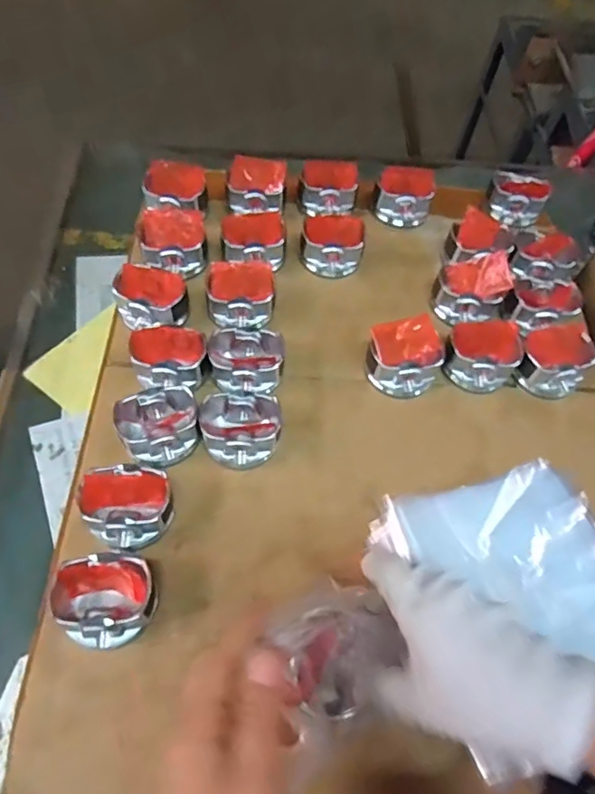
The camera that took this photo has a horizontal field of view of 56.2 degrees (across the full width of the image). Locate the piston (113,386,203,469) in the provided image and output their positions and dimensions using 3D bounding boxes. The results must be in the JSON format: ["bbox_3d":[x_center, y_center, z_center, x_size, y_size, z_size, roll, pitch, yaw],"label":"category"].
[{"bbox_3d":[-0.122,0.025,0.495,0.072,0.036,0.060,-25,66,-17],"label":"piston"}]

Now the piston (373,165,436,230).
[{"bbox_3d":[0.129,-0.242,0.678,0.066,0.043,0.066,14,61,4],"label":"piston"}]

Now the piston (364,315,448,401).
[{"bbox_3d":[0.104,-0.038,0.548,0.067,0.055,0.063,2,61,-3],"label":"piston"}]

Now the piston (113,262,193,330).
[{"bbox_3d":[-0.147,-0.101,0.571,0.073,0.040,0.062,-16,63,-12],"label":"piston"}]

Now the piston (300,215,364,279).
[{"bbox_3d":[0.039,-0.168,0.626,0.066,0.046,0.053,7,61,0],"label":"piston"}]

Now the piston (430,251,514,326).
[{"bbox_3d":[0.186,-0.113,0.595,0.079,0.040,0.066,-21,65,-15],"label":"piston"}]

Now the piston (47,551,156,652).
[{"bbox_3d":[-0.142,0.149,0.416,0.067,0.040,0.064,2,61,-3],"label":"piston"}]

